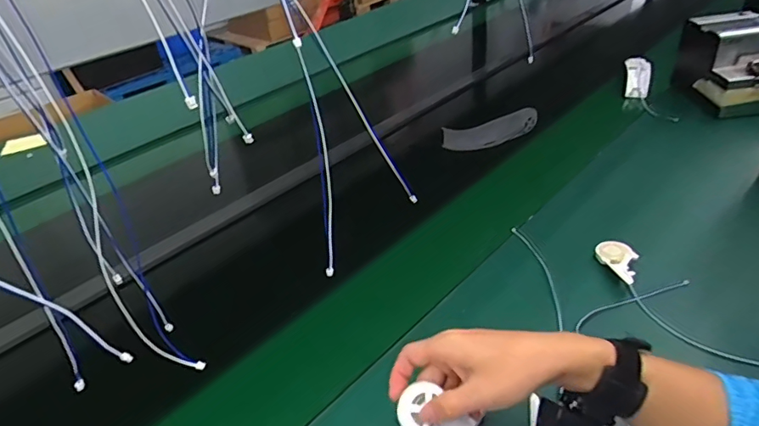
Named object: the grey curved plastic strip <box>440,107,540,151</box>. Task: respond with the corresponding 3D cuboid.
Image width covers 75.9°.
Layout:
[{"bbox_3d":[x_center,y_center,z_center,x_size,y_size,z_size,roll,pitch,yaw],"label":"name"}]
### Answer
[{"bbox_3d":[0.228,-0.166,1.003,0.192,0.056,0.034,-15,34,13],"label":"grey curved plastic strip"}]

